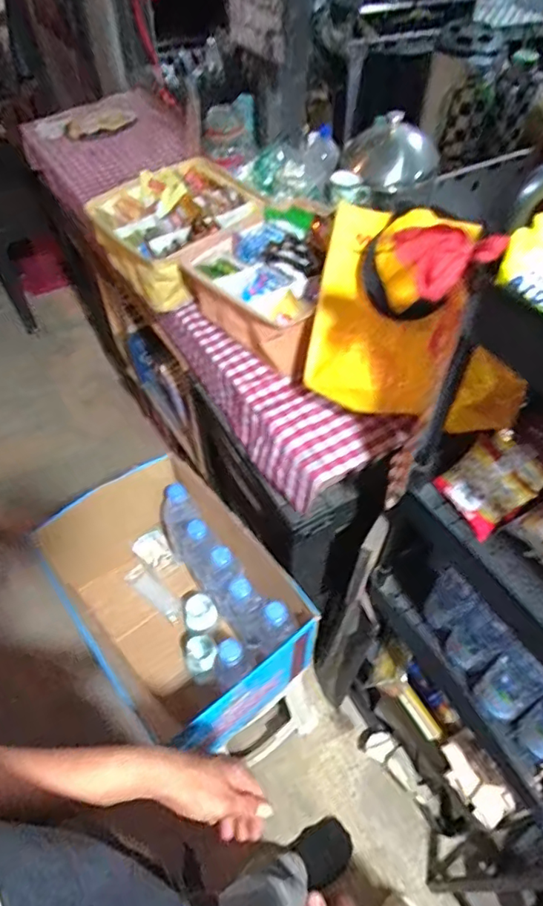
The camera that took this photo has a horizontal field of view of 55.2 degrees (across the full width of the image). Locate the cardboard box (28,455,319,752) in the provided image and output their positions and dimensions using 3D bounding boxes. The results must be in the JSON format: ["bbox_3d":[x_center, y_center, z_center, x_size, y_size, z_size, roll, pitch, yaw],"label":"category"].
[{"bbox_3d":[-0.169,0.256,0.923,0.277,0.252,0.450,-33,59,-23],"label":"cardboard box"}]

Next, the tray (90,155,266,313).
[{"bbox_3d":[-0.181,-0.446,1.029,0.283,0.115,0.289,-31,58,-21],"label":"tray"}]

